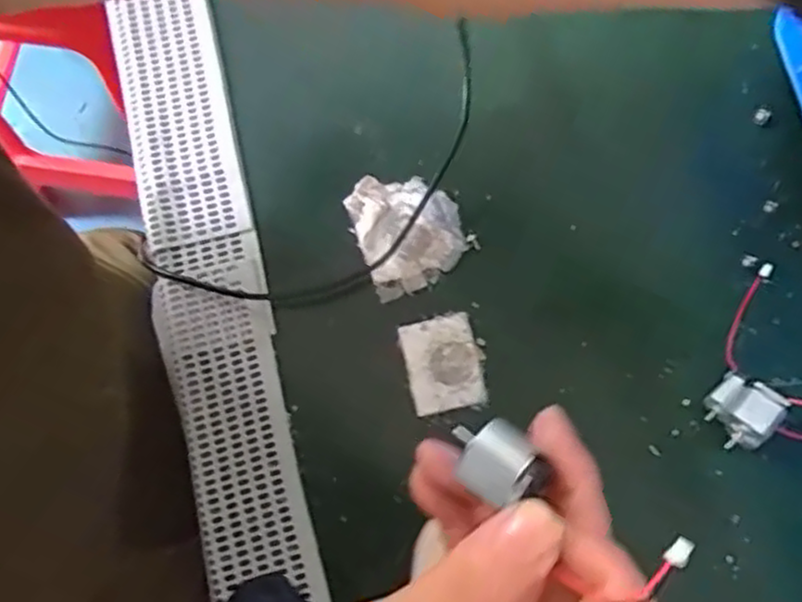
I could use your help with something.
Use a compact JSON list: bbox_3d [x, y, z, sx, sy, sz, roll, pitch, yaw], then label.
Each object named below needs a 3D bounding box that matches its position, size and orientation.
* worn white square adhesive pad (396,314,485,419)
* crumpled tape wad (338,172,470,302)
[{"bbox_3d":[0.021,0.031,0.367,0.037,0.004,0.047,-12,74,-4],"label":"worn white square adhesive pad"},{"bbox_3d":[0.004,-0.039,0.386,0.053,0.005,0.064,-19,75,-6],"label":"crumpled tape wad"}]

